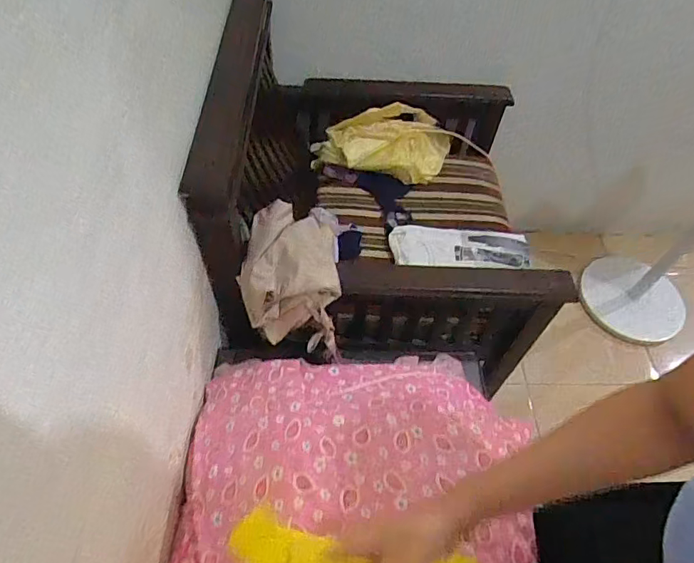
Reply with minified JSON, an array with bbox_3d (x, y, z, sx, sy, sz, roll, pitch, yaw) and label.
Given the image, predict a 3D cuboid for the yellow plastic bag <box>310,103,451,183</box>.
[{"bbox_3d":[0.090,-0.355,1.218,0.346,0.180,0.070,8,26,1],"label":"yellow plastic bag"}]

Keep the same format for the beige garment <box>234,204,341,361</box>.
[{"bbox_3d":[-0.098,-0.016,0.835,0.158,0.106,0.220,-2,55,-5],"label":"beige garment"}]

